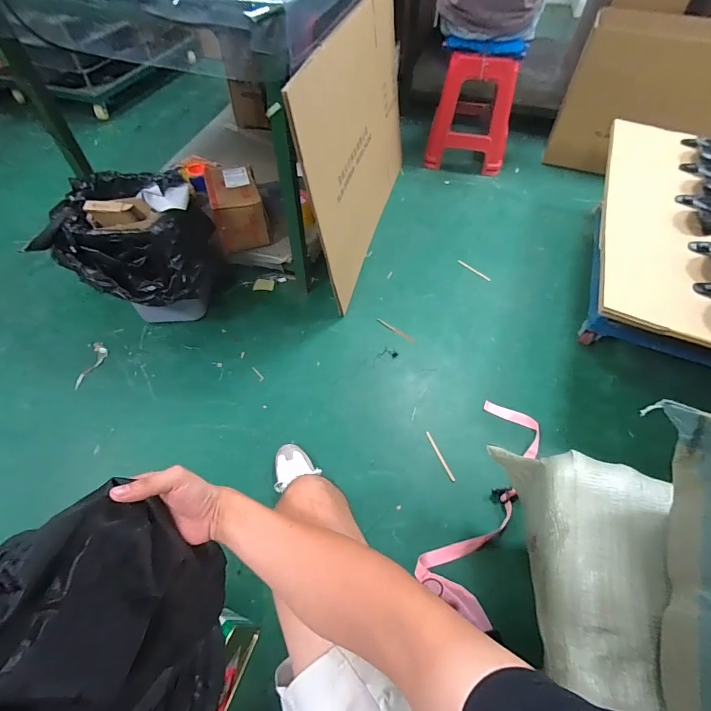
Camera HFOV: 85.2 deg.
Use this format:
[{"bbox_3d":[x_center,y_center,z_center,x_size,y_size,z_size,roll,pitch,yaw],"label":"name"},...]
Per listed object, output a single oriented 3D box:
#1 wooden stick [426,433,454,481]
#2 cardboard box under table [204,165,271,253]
[{"bbox_3d":[0.230,0.273,1.053,0.011,0.006,0.147,-19,57,-13],"label":"wooden stick"},{"bbox_3d":[-0.397,-0.493,1.291,0.160,0.157,0.238,-16,56,-11],"label":"cardboard box under table"}]

